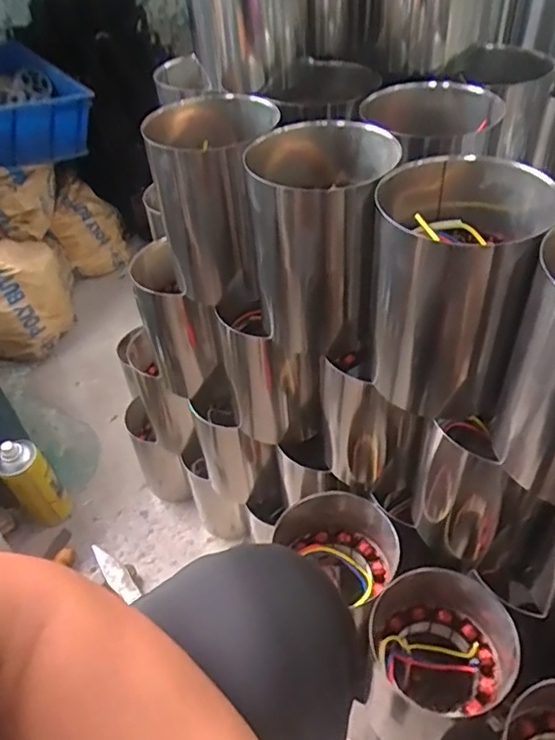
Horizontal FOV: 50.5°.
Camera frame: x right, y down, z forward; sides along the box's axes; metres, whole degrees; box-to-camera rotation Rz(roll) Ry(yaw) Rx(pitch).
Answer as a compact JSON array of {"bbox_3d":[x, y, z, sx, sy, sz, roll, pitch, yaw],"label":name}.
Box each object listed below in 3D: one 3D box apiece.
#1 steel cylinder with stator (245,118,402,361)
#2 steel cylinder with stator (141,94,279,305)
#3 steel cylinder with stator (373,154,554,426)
[{"bbox_3d":[0.039,-0.118,0.536,0.120,0.177,0.112,7,46,13],"label":"steel cylinder with stator"},{"bbox_3d":[-0.057,-0.179,0.593,0.111,0.160,0.122,-3,44,3],"label":"steel cylinder with stator"},{"bbox_3d":[0.137,-0.064,0.467,0.118,0.172,0.115,6,46,11],"label":"steel cylinder with stator"}]

